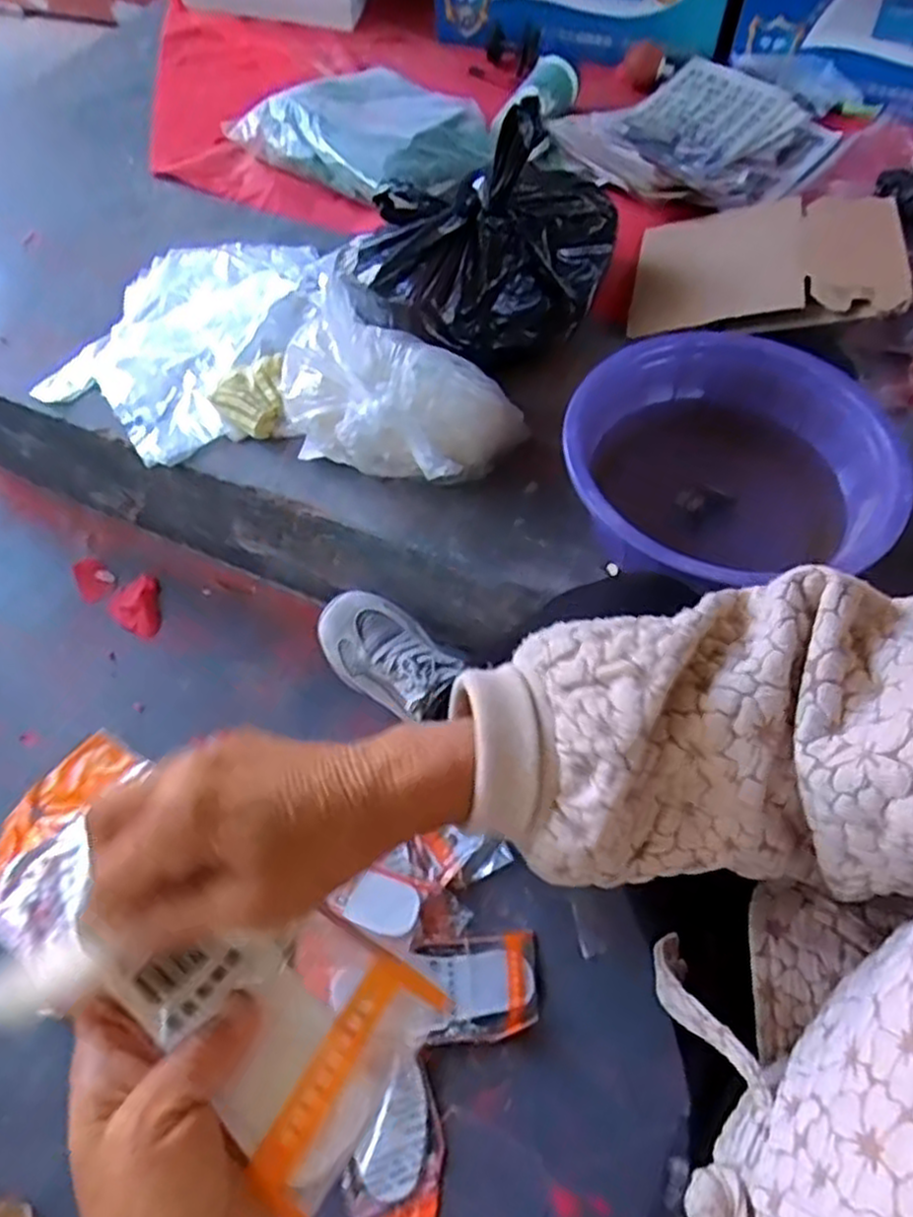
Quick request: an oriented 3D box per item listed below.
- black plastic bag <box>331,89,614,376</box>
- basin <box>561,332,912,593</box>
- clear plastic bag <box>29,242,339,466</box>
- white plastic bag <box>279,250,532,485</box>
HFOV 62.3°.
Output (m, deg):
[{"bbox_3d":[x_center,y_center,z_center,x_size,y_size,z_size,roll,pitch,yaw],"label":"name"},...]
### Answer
[{"bbox_3d":[0.016,-0.387,0.774,0.276,0.203,0.207,14,59,7],"label":"black plastic bag"},{"bbox_3d":[0.241,-0.121,0.678,0.270,0.093,0.276,1,59,-1],"label":"basin"},{"bbox_3d":[-0.304,-0.322,0.854,0.231,0.031,0.352,19,60,10],"label":"clear plastic bag"},{"bbox_3d":[-0.054,-0.195,0.706,0.221,0.159,0.121,17,60,9],"label":"white plastic bag"}]

